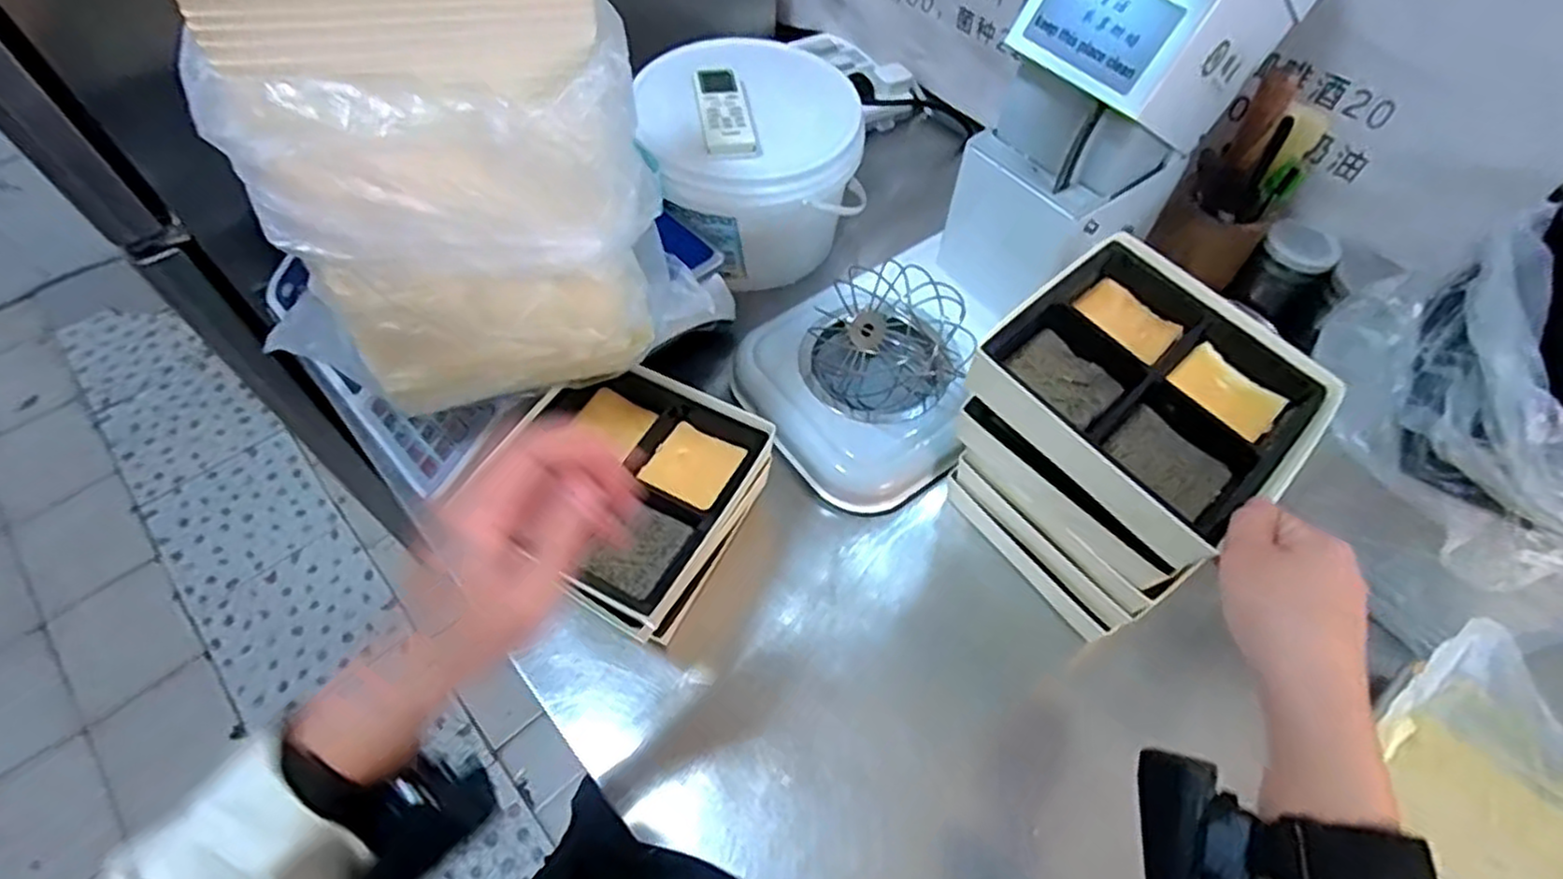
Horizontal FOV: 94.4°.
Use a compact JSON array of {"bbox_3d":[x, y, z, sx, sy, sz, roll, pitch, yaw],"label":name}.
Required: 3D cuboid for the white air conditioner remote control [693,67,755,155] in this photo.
[{"bbox_3d":[-0.056,-0.308,0.677,0.044,0.017,0.107,-9,58,-8],"label":"white air conditioner remote control"}]

